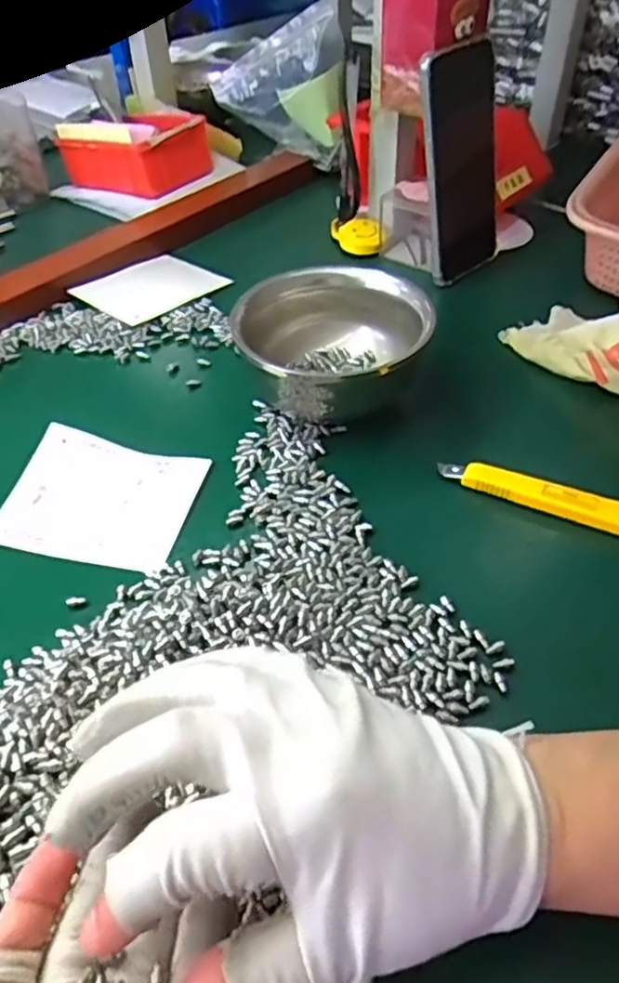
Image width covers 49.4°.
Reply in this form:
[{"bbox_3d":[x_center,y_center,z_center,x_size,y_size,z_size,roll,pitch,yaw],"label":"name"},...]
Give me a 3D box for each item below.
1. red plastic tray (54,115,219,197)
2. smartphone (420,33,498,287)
[{"bbox_3d":[-0.183,-0.351,0.695,0.143,0.058,0.090,24,51,23],"label":"red plastic tray"},{"bbox_3d":[0.120,-0.254,0.532,0.076,0.166,0.015,-37,44,-26],"label":"smartphone"}]

